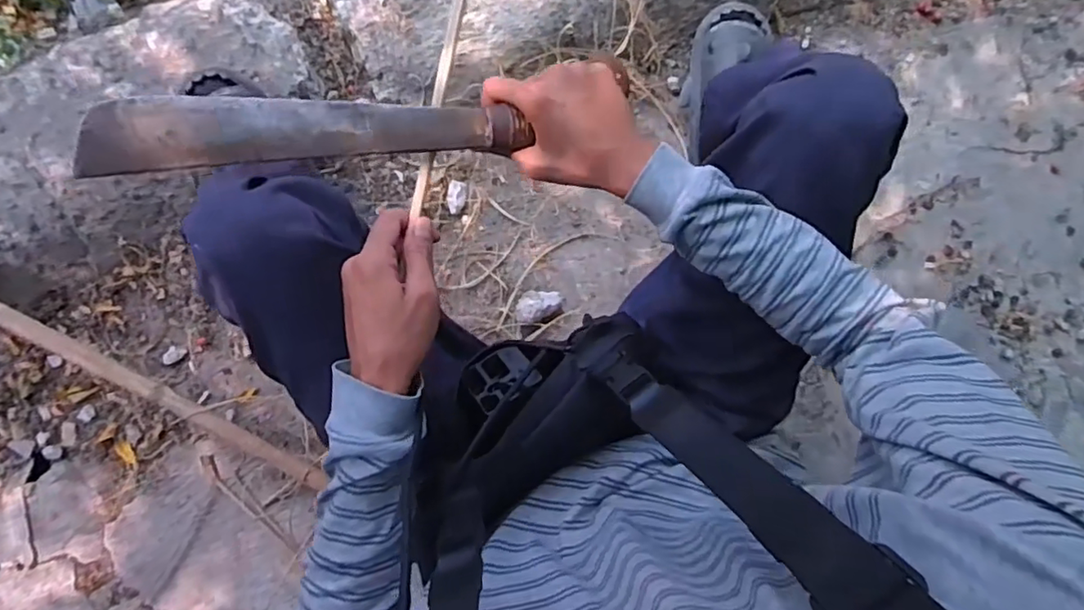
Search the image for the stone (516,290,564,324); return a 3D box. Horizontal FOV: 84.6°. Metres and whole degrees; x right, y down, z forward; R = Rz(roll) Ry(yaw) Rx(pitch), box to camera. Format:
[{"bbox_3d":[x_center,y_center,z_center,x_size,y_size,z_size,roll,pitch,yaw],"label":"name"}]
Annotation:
[{"bbox_3d":[-0.004,0.002,0.995,0.077,0.041,0.052,-6,93,0],"label":"stone"}]

